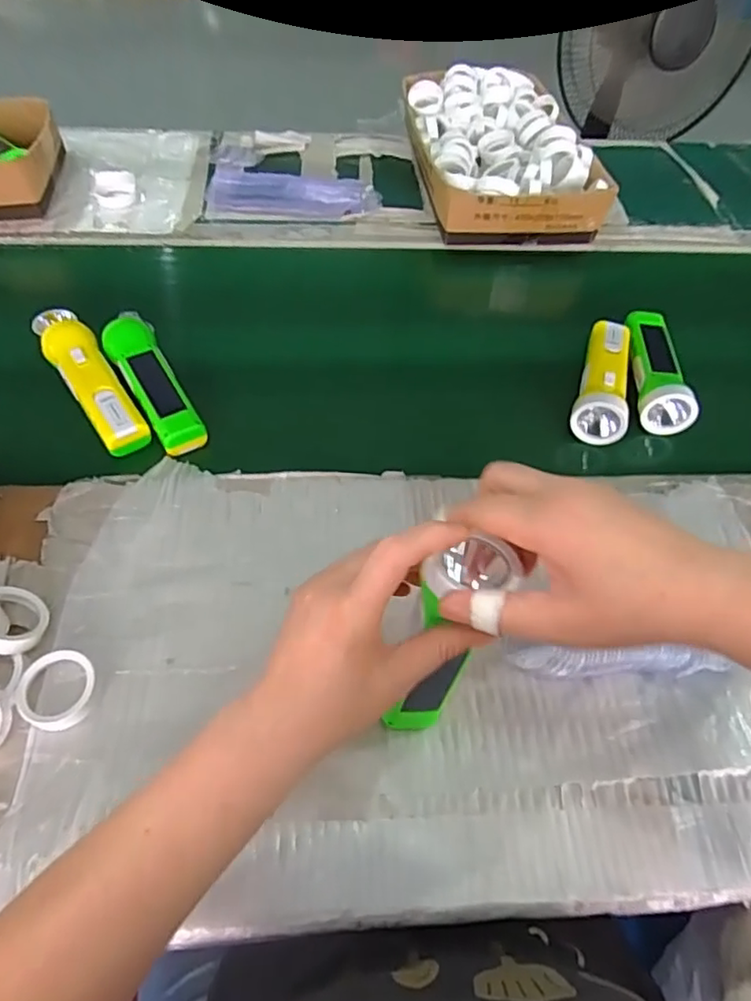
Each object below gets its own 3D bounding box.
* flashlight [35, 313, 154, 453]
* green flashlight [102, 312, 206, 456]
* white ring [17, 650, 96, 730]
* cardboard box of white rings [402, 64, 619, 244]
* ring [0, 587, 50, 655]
[{"bbox_3d":[-0.283,-0.124,0.585,0.045,0.043,0.188,-29,61,-22],"label":"flashlight"},{"bbox_3d":[-0.222,-0.119,0.591,0.050,0.052,0.172,-25,59,-20],"label":"green flashlight"},{"bbox_3d":[-0.229,0.135,0.426,0.051,0.012,0.054,2,54,-2],"label":"white ring"},{"bbox_3d":[0.161,-0.451,0.788,0.203,0.090,0.307,-8,55,-9],"label":"cardboard box of white rings"},{"bbox_3d":[-0.270,0.089,0.437,0.055,0.012,0.055,34,40,-35],"label":"ring"}]

